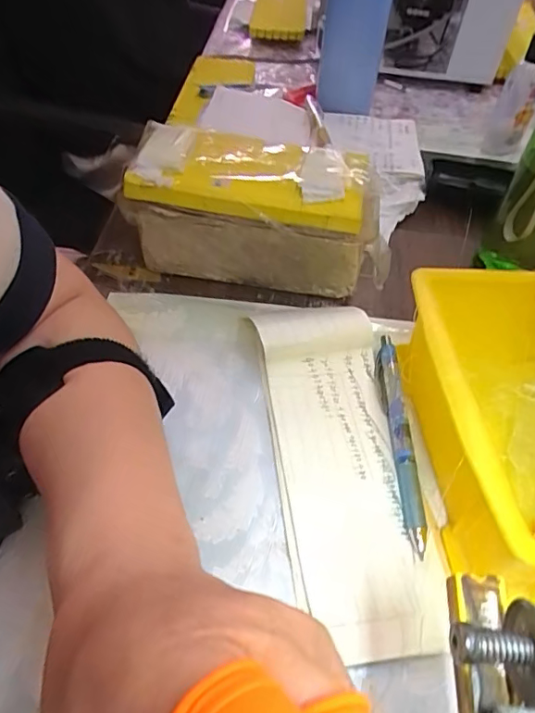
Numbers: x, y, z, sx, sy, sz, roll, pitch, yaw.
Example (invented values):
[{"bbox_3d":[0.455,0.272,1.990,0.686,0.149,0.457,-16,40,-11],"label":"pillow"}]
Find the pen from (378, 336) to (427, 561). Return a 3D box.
[{"bbox_3d":[0.079,0.044,0.314,0.011,0.015,0.143,2,48,-4],"label":"pen"}]

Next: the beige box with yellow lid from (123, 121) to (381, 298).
[{"bbox_3d":[-0.007,-0.099,0.380,0.175,0.096,0.075,9,48,2],"label":"beige box with yellow lid"}]

